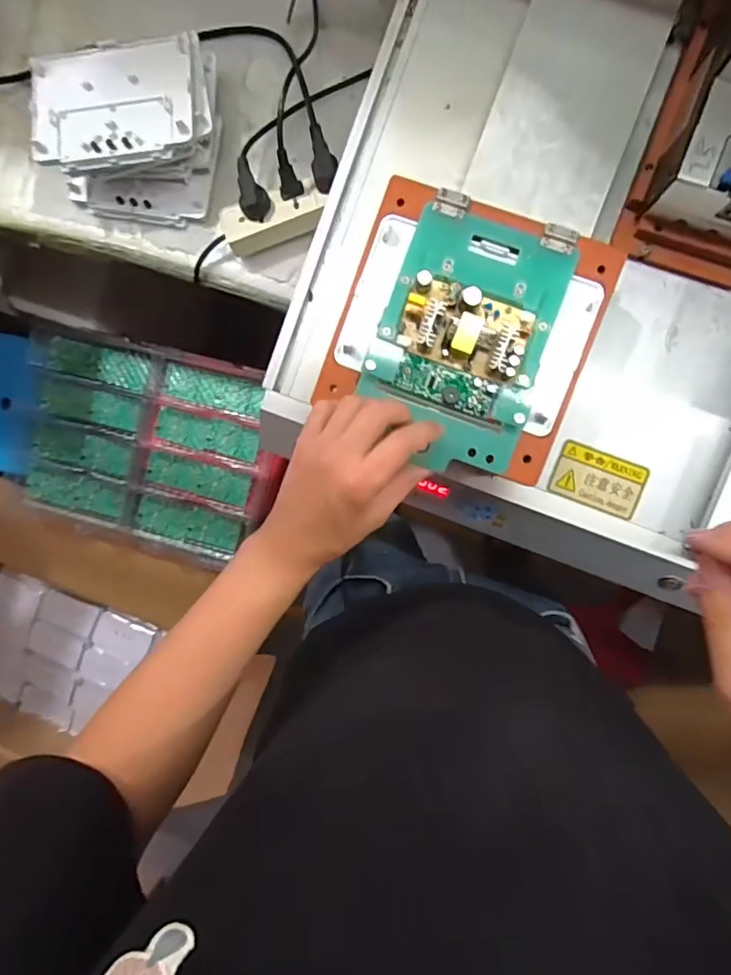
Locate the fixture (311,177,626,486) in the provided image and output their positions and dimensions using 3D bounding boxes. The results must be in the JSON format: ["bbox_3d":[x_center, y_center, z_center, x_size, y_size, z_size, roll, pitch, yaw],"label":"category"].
[{"bbox_3d":[0.080,-0.125,0.407,0.200,0.037,0.202,20,93,3],"label":"fixture"}]

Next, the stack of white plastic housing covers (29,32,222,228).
[{"bbox_3d":[-0.277,-0.421,0.610,0.195,0.079,0.167,0,92,3],"label":"stack of white plastic housing covers"}]

